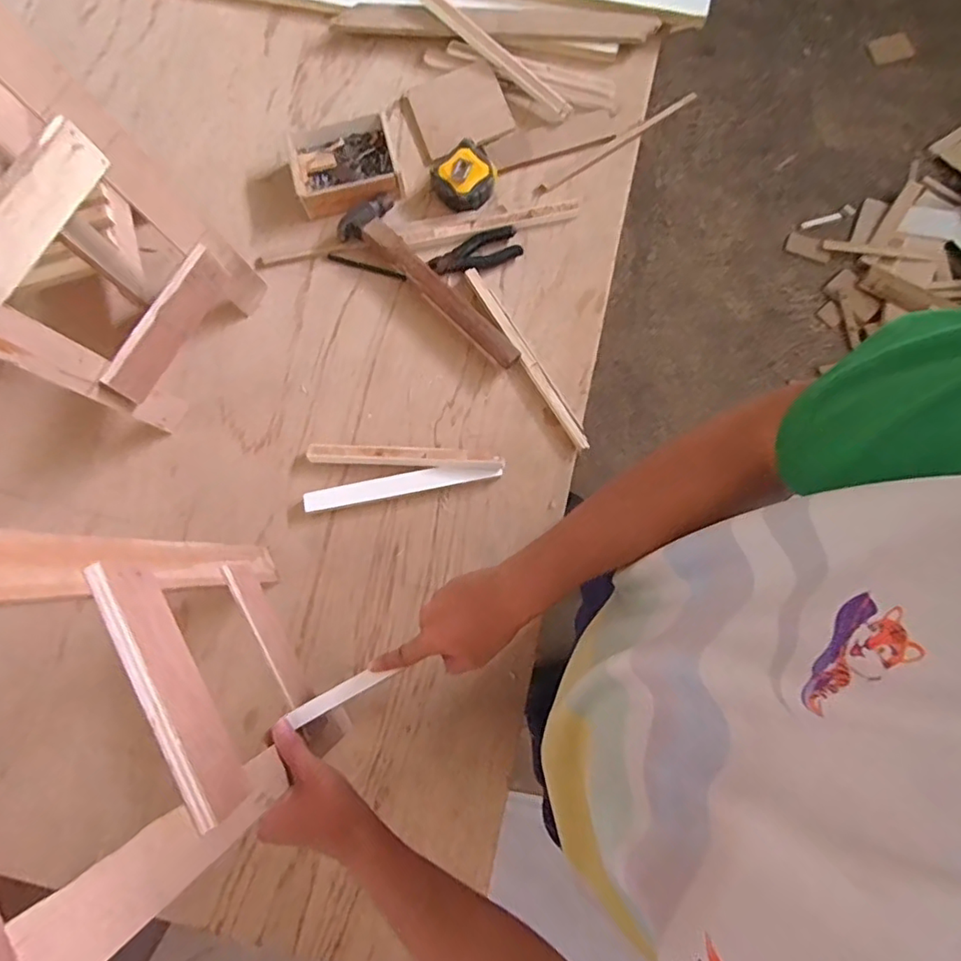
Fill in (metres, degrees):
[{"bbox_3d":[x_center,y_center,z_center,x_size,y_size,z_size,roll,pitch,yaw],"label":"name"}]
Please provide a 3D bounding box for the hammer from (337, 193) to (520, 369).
[{"bbox_3d":[-0.058,-0.264,0.738,0.300,0.028,0.082,43,82,9],"label":"hammer"}]

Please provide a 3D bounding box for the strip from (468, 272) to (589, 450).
[{"bbox_3d":[0.061,-0.164,0.733,0.020,0.007,0.285,-31,80,-5],"label":"strip"}]

